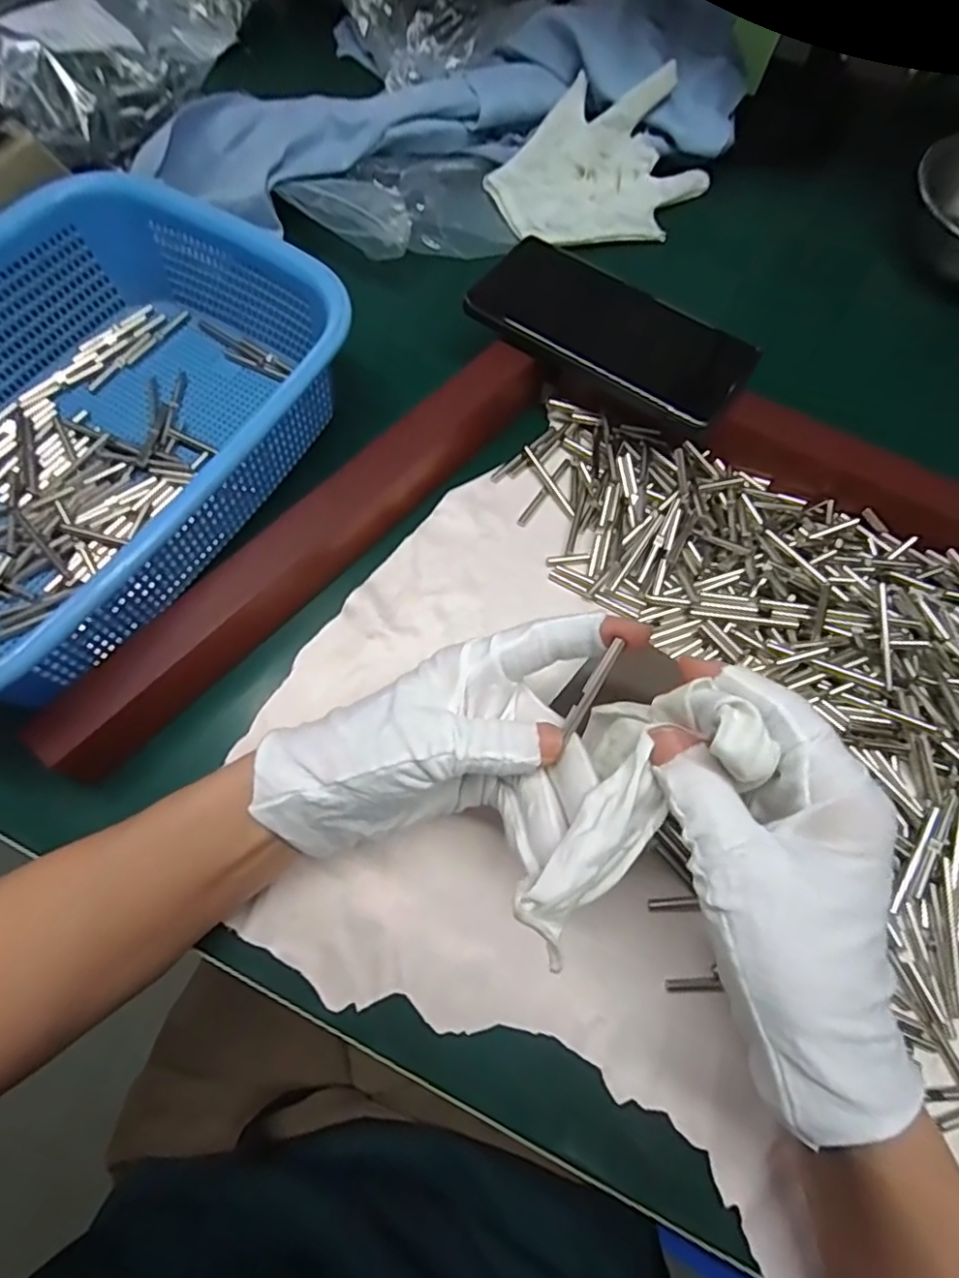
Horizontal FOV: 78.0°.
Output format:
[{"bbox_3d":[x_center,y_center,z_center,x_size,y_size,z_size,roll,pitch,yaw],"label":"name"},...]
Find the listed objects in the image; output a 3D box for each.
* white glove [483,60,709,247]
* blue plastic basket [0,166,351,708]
[{"bbox_3d":[0.085,-0.341,0.422,0.126,0.053,0.129,37,72,12],"label":"white glove"},{"bbox_3d":[-0.213,-0.102,0.311,0.209,0.080,0.279,31,73,9],"label":"blue plastic basket"}]

